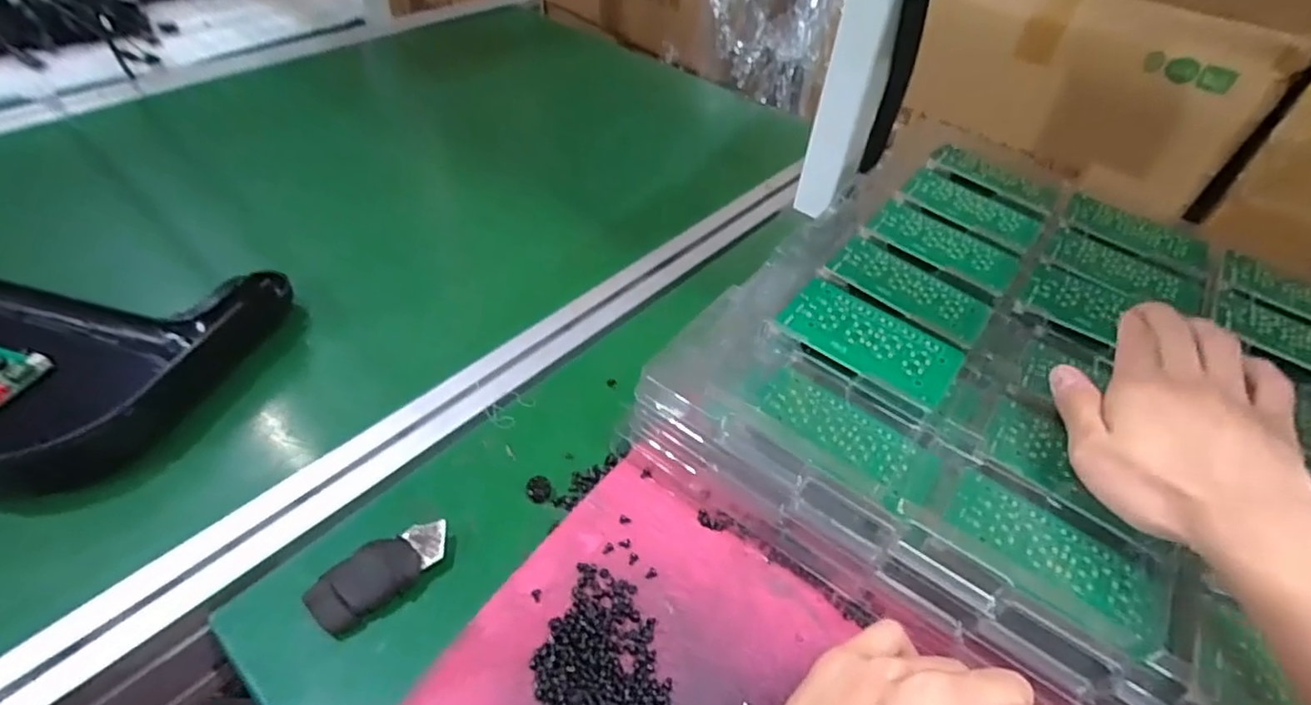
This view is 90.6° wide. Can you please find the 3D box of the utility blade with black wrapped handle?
[{"bbox_3d":[-0.146,0.116,0.347,0.073,0.015,0.032,-34,57,-32],"label":"utility blade with black wrapped handle"}]

